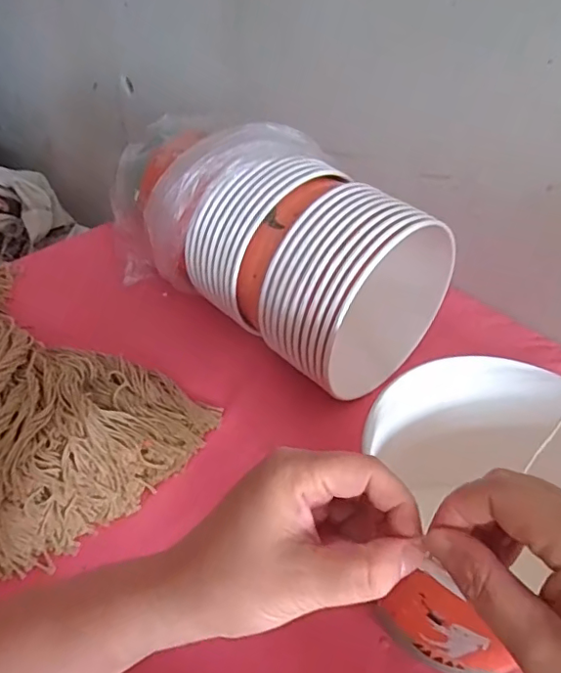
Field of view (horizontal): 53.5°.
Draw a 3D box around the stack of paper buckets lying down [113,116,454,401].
[{"bbox_3d":[-0.022,-0.095,0.533,0.324,0.163,0.157,32,51,27],"label":"stack of paper buckets lying down"}]

